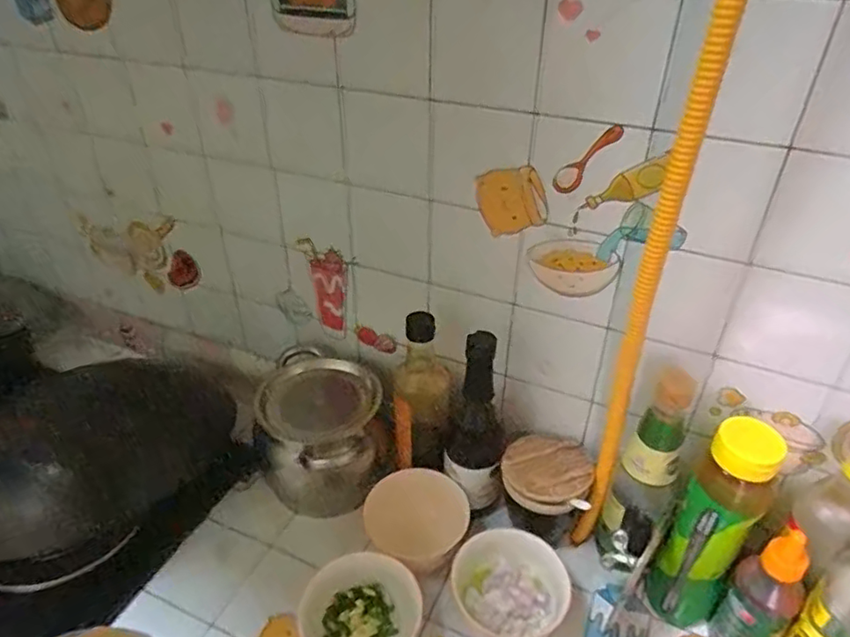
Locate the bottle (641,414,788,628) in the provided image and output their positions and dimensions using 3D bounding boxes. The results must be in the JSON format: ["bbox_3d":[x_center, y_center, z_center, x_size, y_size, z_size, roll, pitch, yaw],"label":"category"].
[{"bbox_3d":[0.262,0.203,0.551,0.062,0.247,0.058,28,44,33],"label":"bottle"}]

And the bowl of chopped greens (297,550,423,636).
[{"bbox_3d":[-0.064,0.289,0.576,0.114,0.070,0.092,-7,36,-11],"label":"bowl of chopped greens"}]

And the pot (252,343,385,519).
[{"bbox_3d":[-0.128,0.142,0.725,0.141,0.142,0.188,-2,35,-2],"label":"pot"}]

